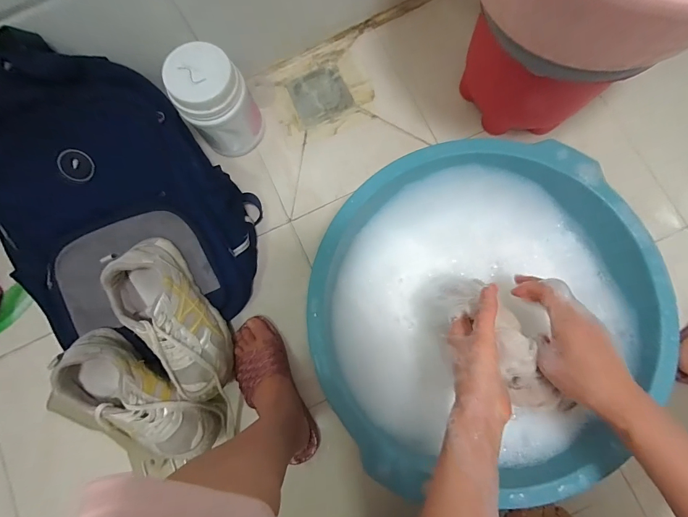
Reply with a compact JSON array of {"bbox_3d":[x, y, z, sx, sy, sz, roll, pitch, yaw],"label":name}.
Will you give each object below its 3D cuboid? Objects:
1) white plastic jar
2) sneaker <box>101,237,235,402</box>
[{"bbox_3d":[-0.203,-0.248,0.564,0.108,0.160,0.091,-38,81,-1],"label":"white plastic jar"},{"bbox_3d":[-0.252,0.094,0.513,0.096,0.090,0.251,-28,98,1],"label":"sneaker"}]

